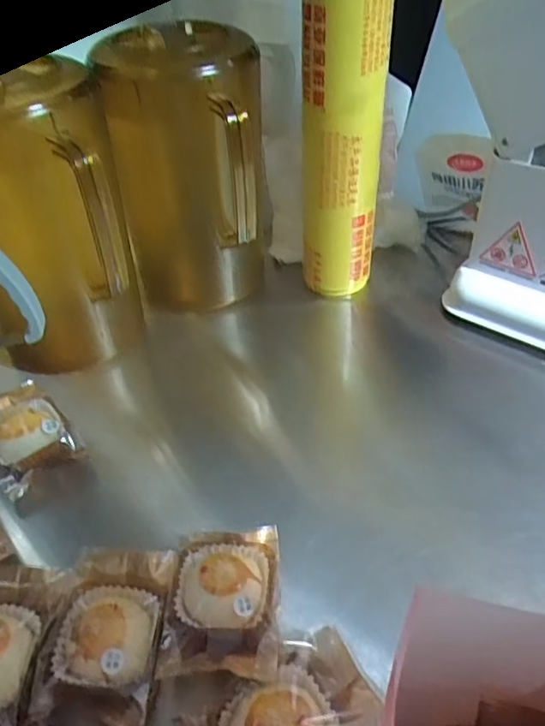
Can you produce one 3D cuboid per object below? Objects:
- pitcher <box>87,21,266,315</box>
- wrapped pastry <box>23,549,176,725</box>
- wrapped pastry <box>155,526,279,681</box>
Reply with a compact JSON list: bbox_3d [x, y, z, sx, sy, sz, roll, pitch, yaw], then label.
[{"bbox_3d":[-0.093,-0.204,0.678,0.169,0.294,0.168,-4,41,-2],"label":"pitcher"},{"bbox_3d":[-0.116,0.178,0.398,0.077,0.027,0.120,1,41,3],"label":"wrapped pastry"},{"bbox_3d":[-0.036,0.164,0.413,0.077,0.026,0.111,-1,41,1],"label":"wrapped pastry"}]

